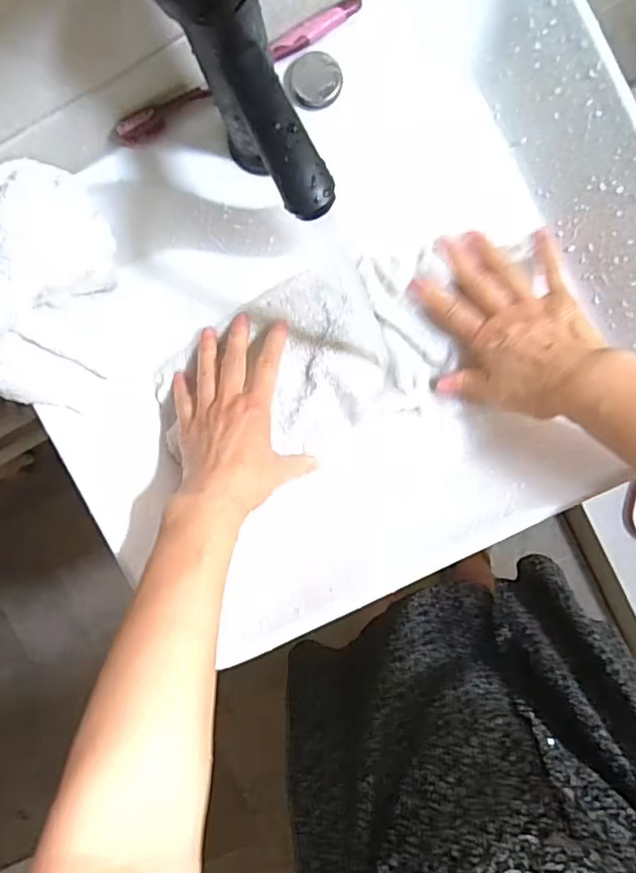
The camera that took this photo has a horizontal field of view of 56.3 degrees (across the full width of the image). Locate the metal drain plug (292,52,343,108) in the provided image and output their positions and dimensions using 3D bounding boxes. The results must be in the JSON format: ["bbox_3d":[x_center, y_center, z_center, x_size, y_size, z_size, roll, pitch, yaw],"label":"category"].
[{"bbox_3d":[0.000,-0.239,0.398,0.033,0.010,0.032,0,94,4],"label":"metal drain plug"}]

